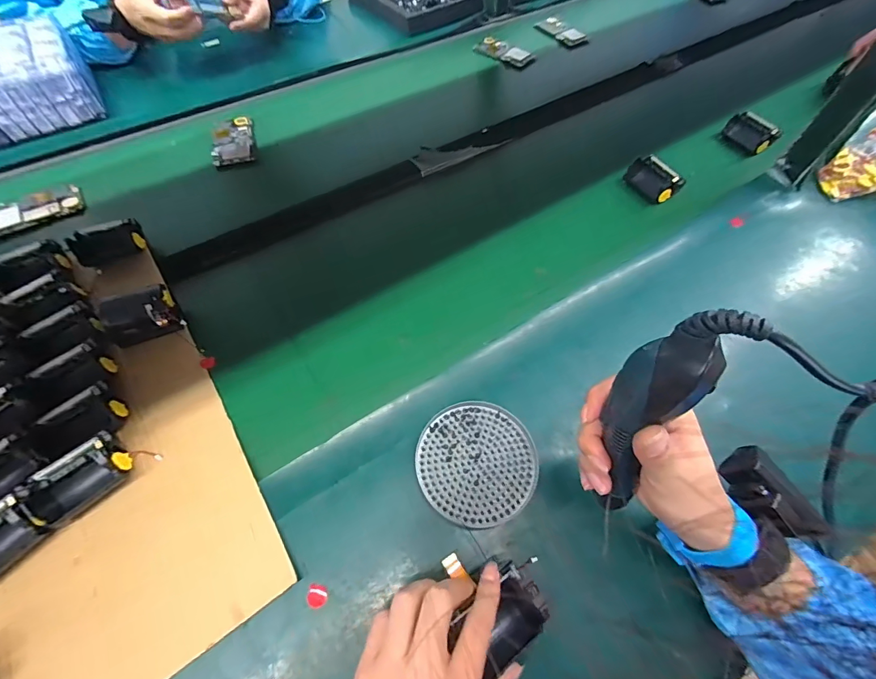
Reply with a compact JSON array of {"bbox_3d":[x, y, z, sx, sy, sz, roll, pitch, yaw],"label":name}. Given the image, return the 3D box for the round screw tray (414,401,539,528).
[{"bbox_3d":[0.038,0.119,0.386,0.114,0.019,0.111,1,60,-1],"label":"round screw tray"}]

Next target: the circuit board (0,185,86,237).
[{"bbox_3d":[-0.577,-0.185,0.561,0.121,0.006,0.056,-28,75,-22],"label":"circuit board"}]

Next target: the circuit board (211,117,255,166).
[{"bbox_3d":[-0.340,-0.326,0.652,0.066,0.015,0.115,-15,60,-9],"label":"circuit board"}]

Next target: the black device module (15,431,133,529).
[{"bbox_3d":[-0.329,0.128,0.359,0.076,0.044,0.052,-39,68,-21],"label":"black device module"}]

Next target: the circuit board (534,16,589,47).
[{"bbox_3d":[0.276,-0.688,0.877,0.051,0.018,0.113,-32,66,-18],"label":"circuit board"}]

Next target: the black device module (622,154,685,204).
[{"bbox_3d":[0.322,-0.243,0.591,0.042,0.037,0.078,-27,65,-16],"label":"black device module"}]

